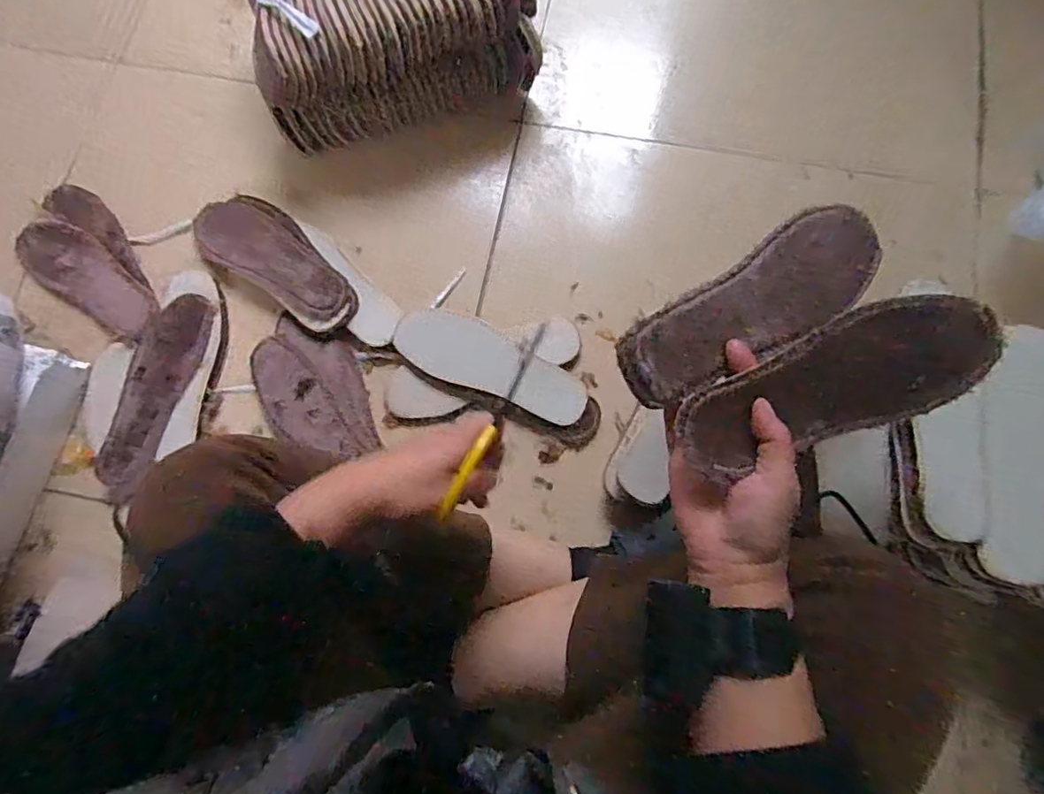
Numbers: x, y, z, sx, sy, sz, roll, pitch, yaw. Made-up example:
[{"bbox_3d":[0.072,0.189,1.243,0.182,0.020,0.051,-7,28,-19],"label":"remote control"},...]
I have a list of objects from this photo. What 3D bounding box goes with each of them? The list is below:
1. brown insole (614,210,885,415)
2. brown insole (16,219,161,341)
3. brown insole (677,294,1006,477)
[{"bbox_3d":[0.168,-0.066,0.397,0.231,0.015,0.071,-30,78,-14],"label":"brown insole"},{"bbox_3d":[-0.578,-0.162,0.750,0.253,0.011,0.078,34,80,9],"label":"brown insole"},{"bbox_3d":[0.213,-0.014,0.385,0.233,0.025,0.079,-15,86,-6],"label":"brown insole"}]

